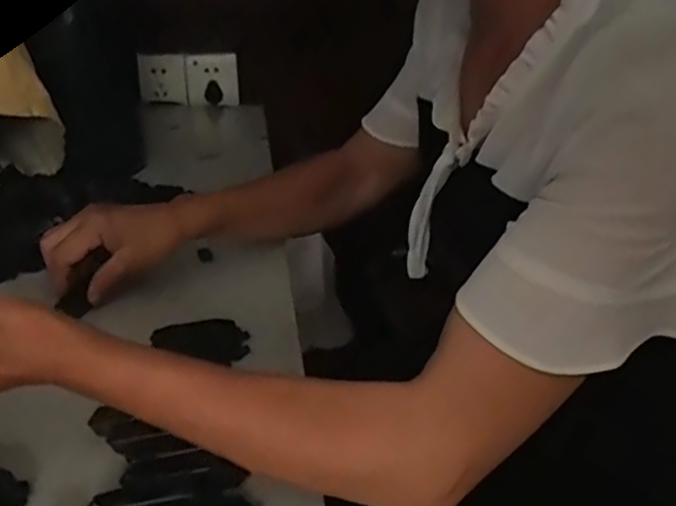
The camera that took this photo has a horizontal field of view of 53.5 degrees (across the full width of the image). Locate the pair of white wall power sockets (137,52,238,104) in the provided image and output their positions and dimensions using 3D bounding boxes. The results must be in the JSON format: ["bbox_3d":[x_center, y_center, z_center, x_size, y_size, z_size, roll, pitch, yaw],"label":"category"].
[{"bbox_3d":[-0.255,-0.299,1.154,0.162,0.084,0.008,-4,14,-11],"label":"pair of white wall power sockets"}]

